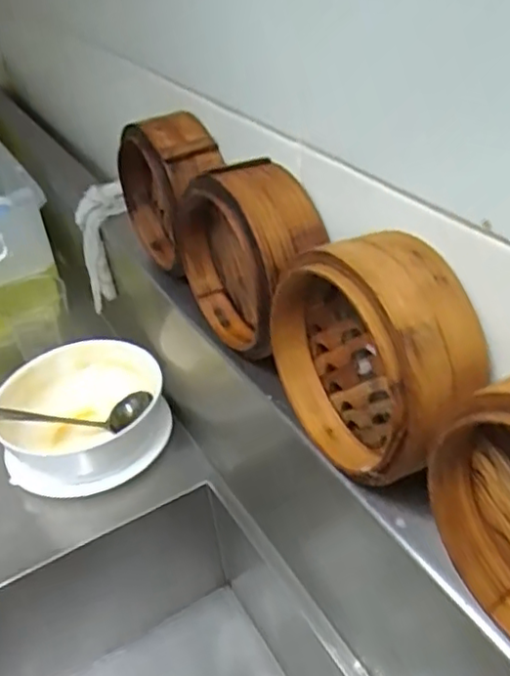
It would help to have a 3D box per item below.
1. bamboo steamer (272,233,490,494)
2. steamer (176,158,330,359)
[{"bbox_3d":[0.071,0.011,0.389,0.075,0.142,0.139,-18,39,-16],"label":"bamboo steamer"},{"bbox_3d":[-0.006,-0.067,0.504,0.067,0.134,0.144,-23,41,-22],"label":"steamer"}]

